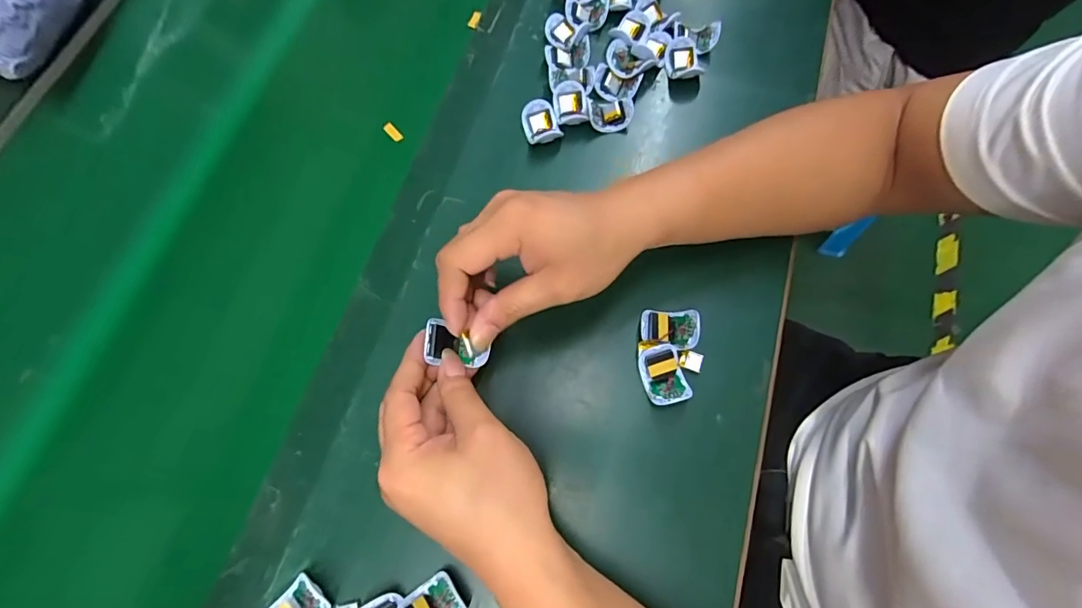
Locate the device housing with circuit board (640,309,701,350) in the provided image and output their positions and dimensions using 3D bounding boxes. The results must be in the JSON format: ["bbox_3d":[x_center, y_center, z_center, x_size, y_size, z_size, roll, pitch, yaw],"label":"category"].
[{"bbox_3d":[0.097,0.016,0.359,0.041,0.017,0.029,11,71,6],"label":"device housing with circuit board"}]

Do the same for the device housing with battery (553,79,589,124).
[{"bbox_3d":[0.027,-0.183,0.433,0.028,0.013,0.043,-4,70,0],"label":"device housing with battery"}]

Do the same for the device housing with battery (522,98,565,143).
[{"bbox_3d":[0.000,-0.163,0.427,0.029,0.017,0.042,-19,71,-5],"label":"device housing with battery"}]

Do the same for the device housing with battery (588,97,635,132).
[{"bbox_3d":[0.064,-0.177,0.434,0.039,0.018,0.037,3,70,3],"label":"device housing with battery"}]

